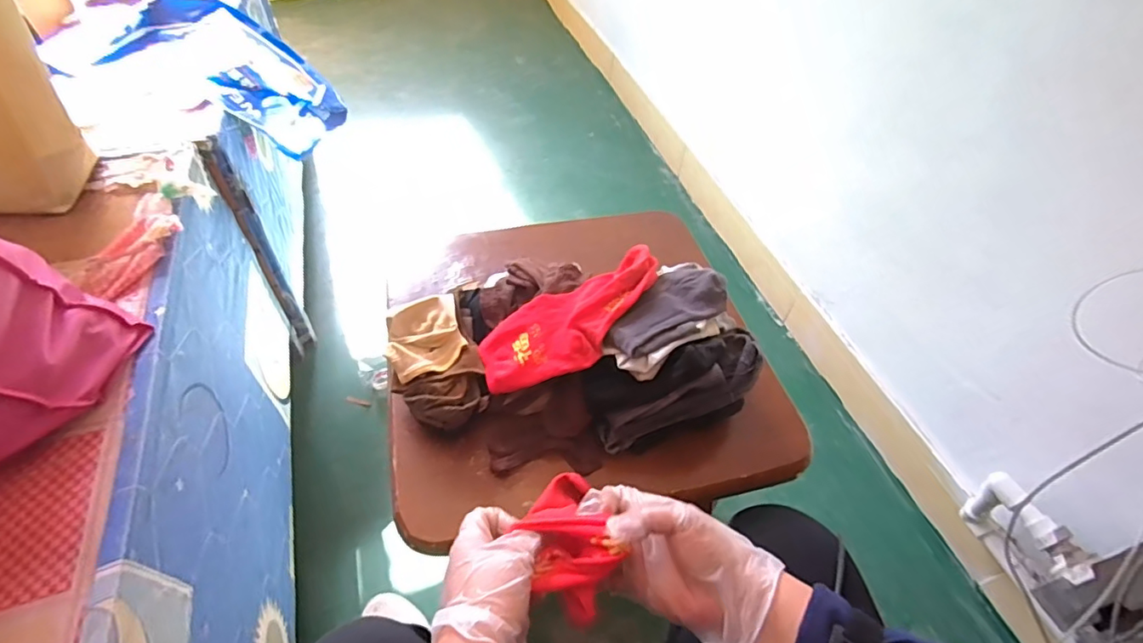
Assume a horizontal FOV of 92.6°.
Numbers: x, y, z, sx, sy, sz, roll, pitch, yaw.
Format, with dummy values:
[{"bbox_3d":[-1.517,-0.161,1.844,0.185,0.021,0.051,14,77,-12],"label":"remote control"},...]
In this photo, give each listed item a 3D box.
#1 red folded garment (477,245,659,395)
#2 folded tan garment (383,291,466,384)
[{"bbox_3d":[0.005,-0.002,0.598,0.231,0.037,0.104,-34,58,-7],"label":"red folded garment"},{"bbox_3d":[-0.165,0.018,0.613,0.083,0.022,0.088,-18,68,-11],"label":"folded tan garment"}]

